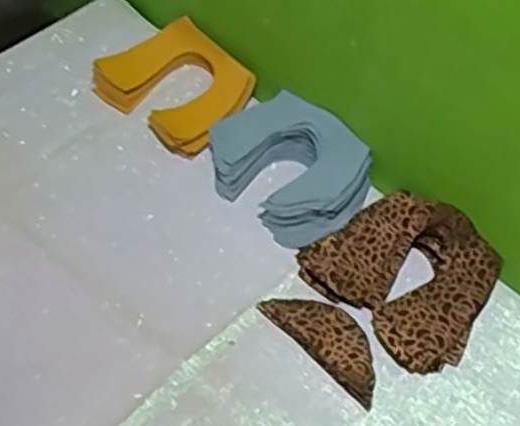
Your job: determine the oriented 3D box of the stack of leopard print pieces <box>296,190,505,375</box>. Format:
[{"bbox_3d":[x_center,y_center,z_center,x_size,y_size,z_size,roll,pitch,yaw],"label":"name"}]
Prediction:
[{"bbox_3d":[0.139,0.053,0.735,0.138,0.044,0.156,-35,63,-24],"label":"stack of leopard print pieces"}]

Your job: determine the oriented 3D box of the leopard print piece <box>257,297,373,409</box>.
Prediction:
[{"bbox_3d":[0.062,0.110,0.702,0.047,0.018,0.122,-38,64,-26],"label":"leopard print piece"}]

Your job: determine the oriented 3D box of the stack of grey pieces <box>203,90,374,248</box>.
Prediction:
[{"bbox_3d":[0.027,-0.050,0.799,0.162,0.048,0.122,37,61,22],"label":"stack of grey pieces"}]

